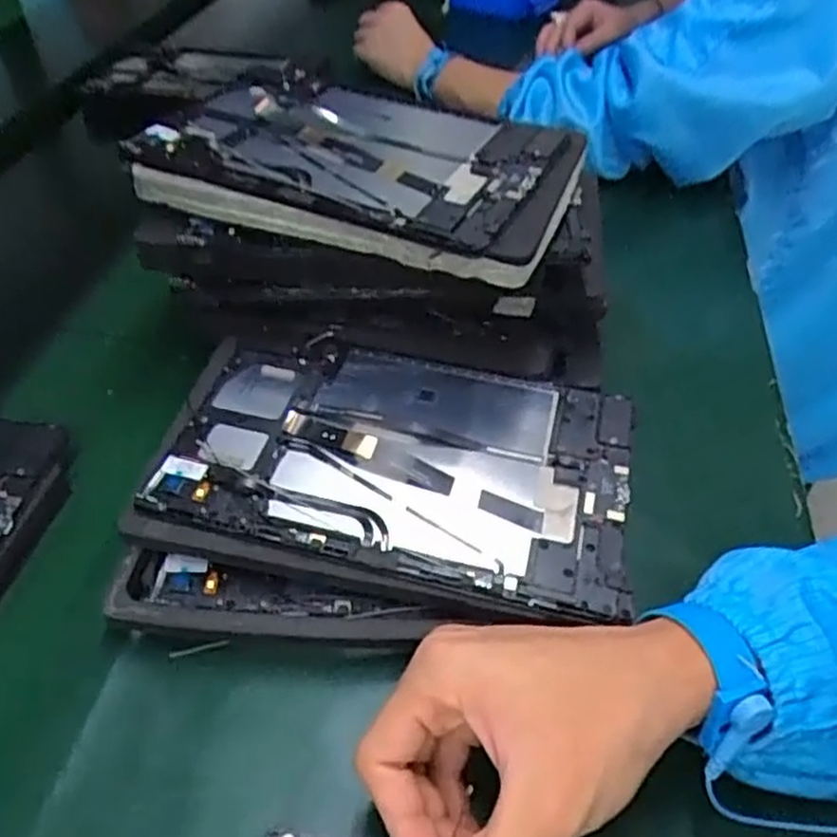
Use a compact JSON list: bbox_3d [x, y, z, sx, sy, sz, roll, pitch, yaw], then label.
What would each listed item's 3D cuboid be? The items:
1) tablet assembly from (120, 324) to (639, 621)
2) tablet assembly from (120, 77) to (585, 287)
[{"bbox_3d":[-0.013,0.019,0.405,0.245,0.015,0.155,10,48,6],"label":"tablet assembly"},{"bbox_3d":[-0.035,-0.156,0.455,0.248,0.028,0.142,15,46,14],"label":"tablet assembly"}]

